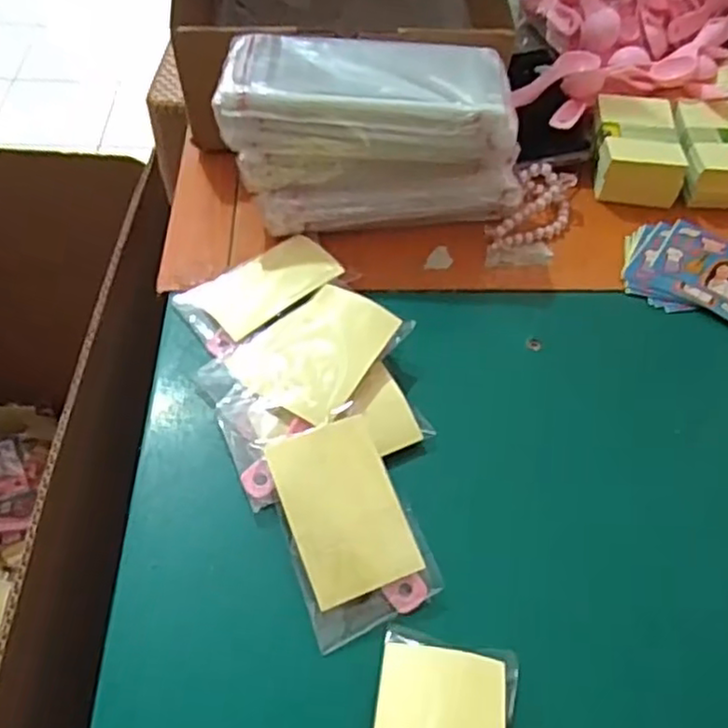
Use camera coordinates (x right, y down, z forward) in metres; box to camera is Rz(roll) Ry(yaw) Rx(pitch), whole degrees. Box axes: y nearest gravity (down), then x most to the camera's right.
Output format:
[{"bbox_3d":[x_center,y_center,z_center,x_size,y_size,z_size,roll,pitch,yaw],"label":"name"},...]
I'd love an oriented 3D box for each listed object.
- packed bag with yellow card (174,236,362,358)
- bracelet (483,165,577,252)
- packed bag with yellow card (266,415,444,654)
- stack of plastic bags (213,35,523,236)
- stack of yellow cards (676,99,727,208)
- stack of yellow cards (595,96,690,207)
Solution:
[{"bbox_3d":[-0.070,-0.054,0.482,0.113,0.021,0.066,-29,61,-22],"label":"packed bag with yellow card"},{"bbox_3d":[0.129,-0.126,0.537,0.082,0.027,0.060,-15,57,-15],"label":"bracelet"},{"bbox_3d":[-0.009,0.086,0.371,0.066,0.008,0.108,-19,74,-12],"label":"packed bag with yellow card"},{"bbox_3d":[0.008,-0.165,0.507,0.217,0.112,0.094,-1,54,-5],"label":"stack of plastic bags"},{"bbox_3d":[0.292,-0.175,0.567,0.067,0.033,0.102,5,54,-1],"label":"stack of yellow cards"},{"bbox_3d":[0.227,-0.177,0.568,0.067,0.040,0.091,5,54,0],"label":"stack of yellow cards"}]

